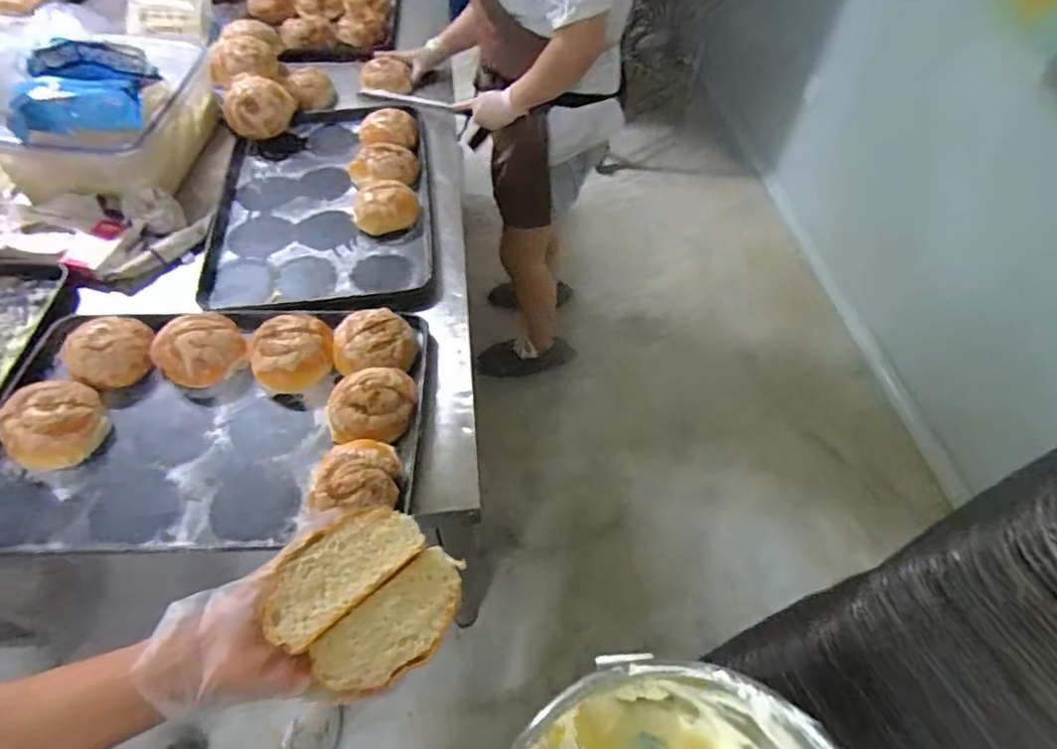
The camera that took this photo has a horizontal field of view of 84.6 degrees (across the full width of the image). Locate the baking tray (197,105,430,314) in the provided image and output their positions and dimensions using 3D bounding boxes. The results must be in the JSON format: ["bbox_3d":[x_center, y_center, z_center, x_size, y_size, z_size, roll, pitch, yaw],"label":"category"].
[{"bbox_3d":[-0.396,-0.344,1.140,0.397,0.040,0.578,-6,54,-5],"label":"baking tray"}]

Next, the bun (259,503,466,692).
[{"bbox_3d":[-0.129,0.178,0.464,0.121,0.055,0.121,11,61,-20],"label":"bun"}]

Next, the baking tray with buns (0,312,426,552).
[{"bbox_3d":[-0.453,0.052,0.814,0.589,0.076,0.385,-1,54,-2],"label":"baking tray with buns"}]

